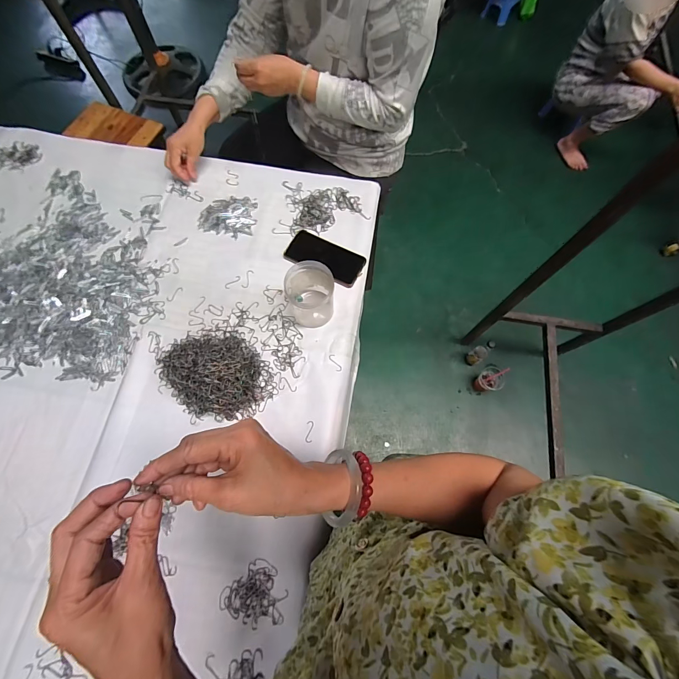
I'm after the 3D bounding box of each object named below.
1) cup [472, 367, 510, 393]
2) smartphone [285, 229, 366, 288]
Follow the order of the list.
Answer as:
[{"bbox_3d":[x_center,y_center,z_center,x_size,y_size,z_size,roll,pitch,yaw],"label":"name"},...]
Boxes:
[{"bbox_3d":[0.613,0.164,1.354,0.101,0.133,0.096,-28,74,-10],"label":"cup"},{"bbox_3d":[-0.030,-0.176,0.710,0.164,0.010,0.078,28,73,11],"label":"smartphone"}]

